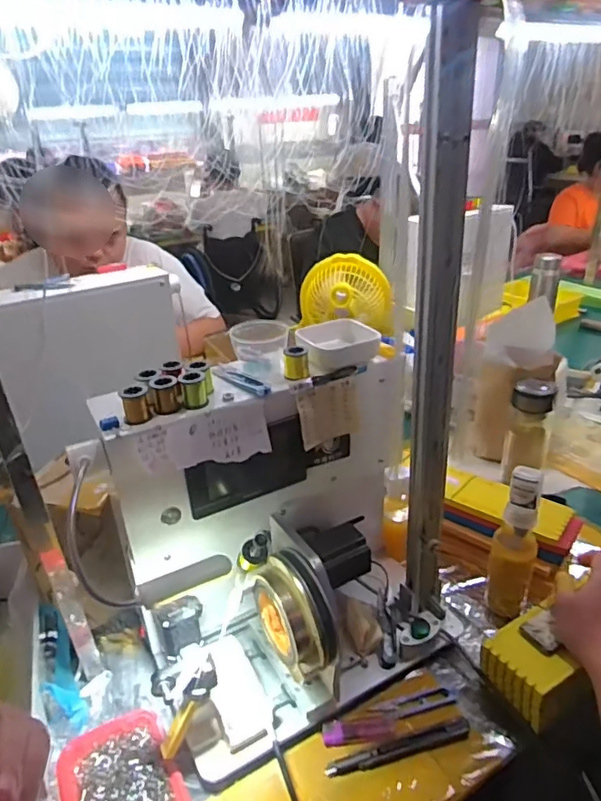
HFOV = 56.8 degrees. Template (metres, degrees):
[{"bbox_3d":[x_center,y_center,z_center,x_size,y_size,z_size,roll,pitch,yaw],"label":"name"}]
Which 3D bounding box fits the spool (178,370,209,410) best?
[{"bbox_3d":[-0.107,-0.013,0.561,0.024,0.032,0.029,-4,28,-4],"label":"spool"}]

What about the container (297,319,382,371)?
[{"bbox_3d":[0.042,-0.064,0.646,0.090,0.028,0.085,-10,29,-14],"label":"container"}]

